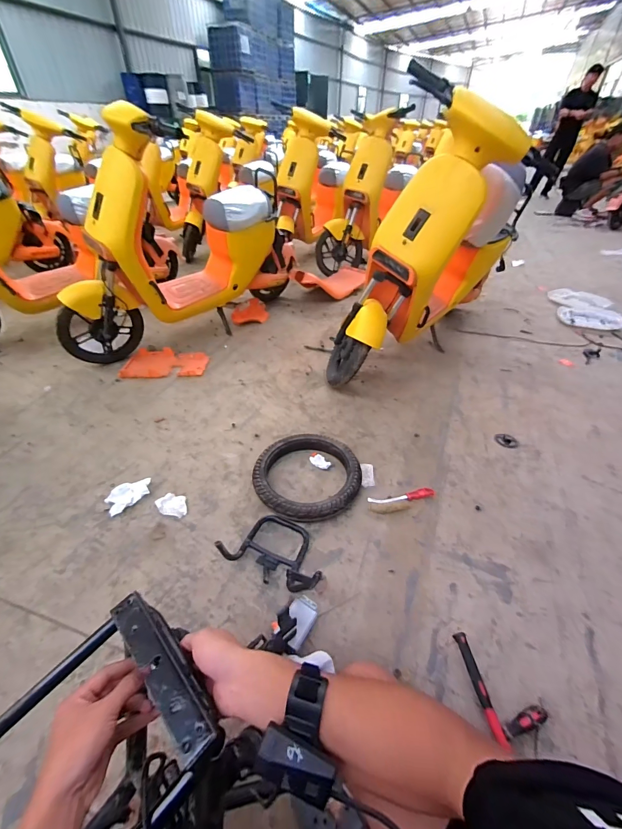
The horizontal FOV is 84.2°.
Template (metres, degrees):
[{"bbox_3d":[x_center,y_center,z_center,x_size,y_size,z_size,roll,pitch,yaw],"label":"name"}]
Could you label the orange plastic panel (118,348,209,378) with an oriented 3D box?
[{"bbox_3d":[-0.715,-0.265,1.714,0.395,0.035,0.249,-2,41,-4],"label":"orange plastic panel"}]

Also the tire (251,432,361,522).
[{"bbox_3d":[-0.013,0.196,1.162,0.350,0.075,0.335,-6,41,-8],"label":"tire"}]

